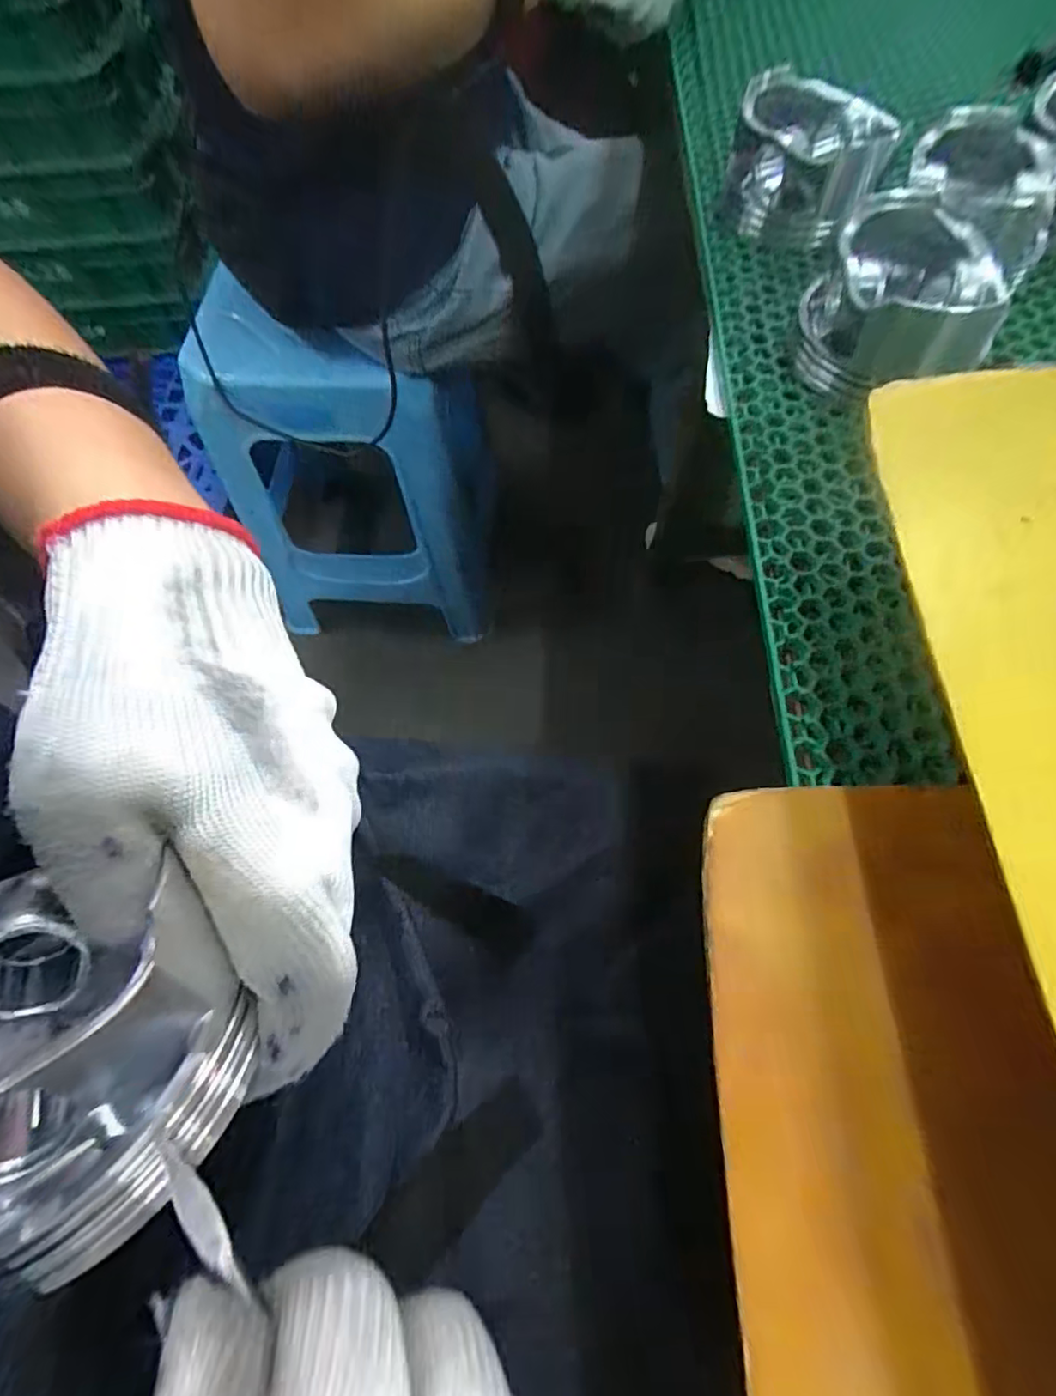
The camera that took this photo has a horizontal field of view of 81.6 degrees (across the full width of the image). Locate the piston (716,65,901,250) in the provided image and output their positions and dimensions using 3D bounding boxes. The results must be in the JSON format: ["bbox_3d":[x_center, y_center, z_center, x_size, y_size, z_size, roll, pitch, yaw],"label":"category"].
[{"bbox_3d":[0.157,-0.308,0.348,0.080,0.050,0.090,18,67,10],"label":"piston"}]

